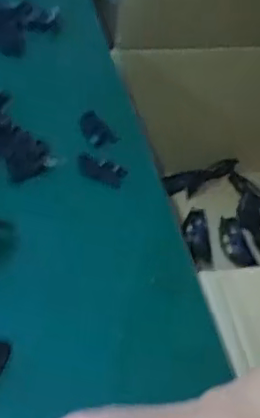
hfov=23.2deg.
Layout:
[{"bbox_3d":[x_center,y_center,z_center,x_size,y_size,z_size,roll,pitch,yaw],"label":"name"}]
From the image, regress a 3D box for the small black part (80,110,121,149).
[{"bbox_3d":[-0.033,-0.073,0.580,0.030,0.005,0.051,-22,50,-27],"label":"small black part"}]

